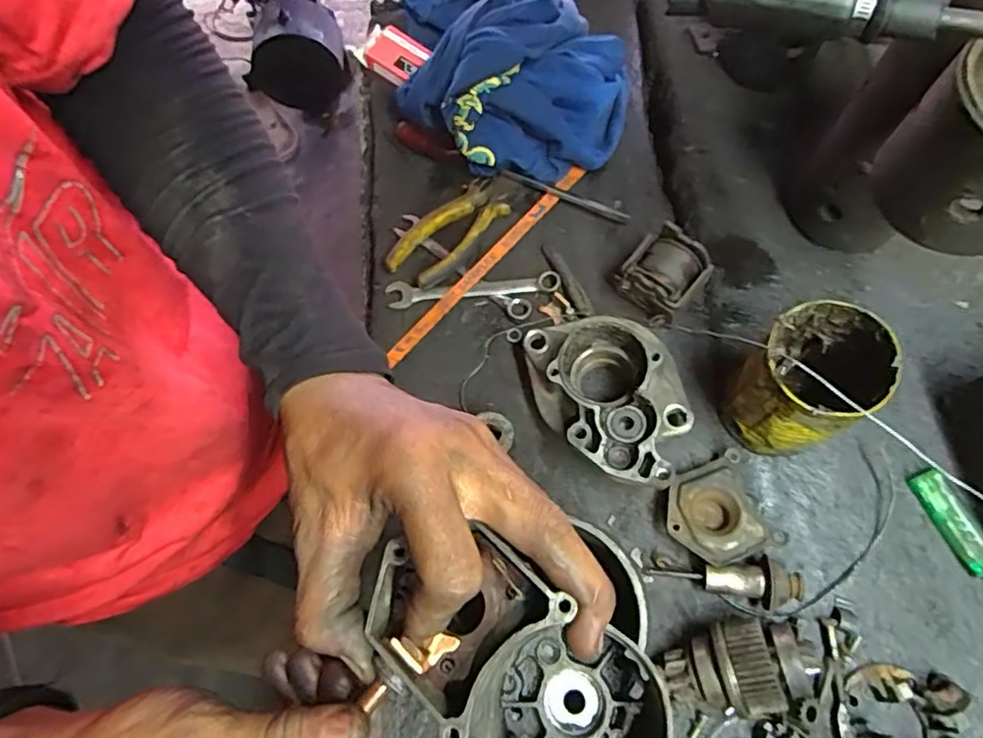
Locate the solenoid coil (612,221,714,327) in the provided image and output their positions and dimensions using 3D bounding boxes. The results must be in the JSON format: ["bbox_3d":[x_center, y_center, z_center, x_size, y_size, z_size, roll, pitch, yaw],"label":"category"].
[{"bbox_3d":[0.134,-0.073,0.487,0.057,0.046,0.057,-43,73,-12],"label":"solenoid coil"}]

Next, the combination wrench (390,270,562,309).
[{"bbox_3d":[-0.016,-0.070,0.521,0.144,0.009,0.026,-8,70,0],"label":"combination wrench"}]

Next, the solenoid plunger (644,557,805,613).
[{"bbox_3d":[0.158,0.143,0.413,0.098,0.026,0.030,2,70,4],"label":"solenoid plunger"}]

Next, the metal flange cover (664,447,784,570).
[{"bbox_3d":[0.157,0.102,0.433,0.067,0.021,0.066,-21,70,-5],"label":"metal flange cover"}]

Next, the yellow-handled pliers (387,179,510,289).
[{"bbox_3d":[-0.037,-0.117,0.534,0.120,0.027,0.049,-43,74,-12],"label":"yellow-handled pliers"}]

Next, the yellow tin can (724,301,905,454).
[{"bbox_3d":[0.207,0.011,0.413,0.076,0.114,0.070,-1,70,3],"label":"yellow tin can"}]

